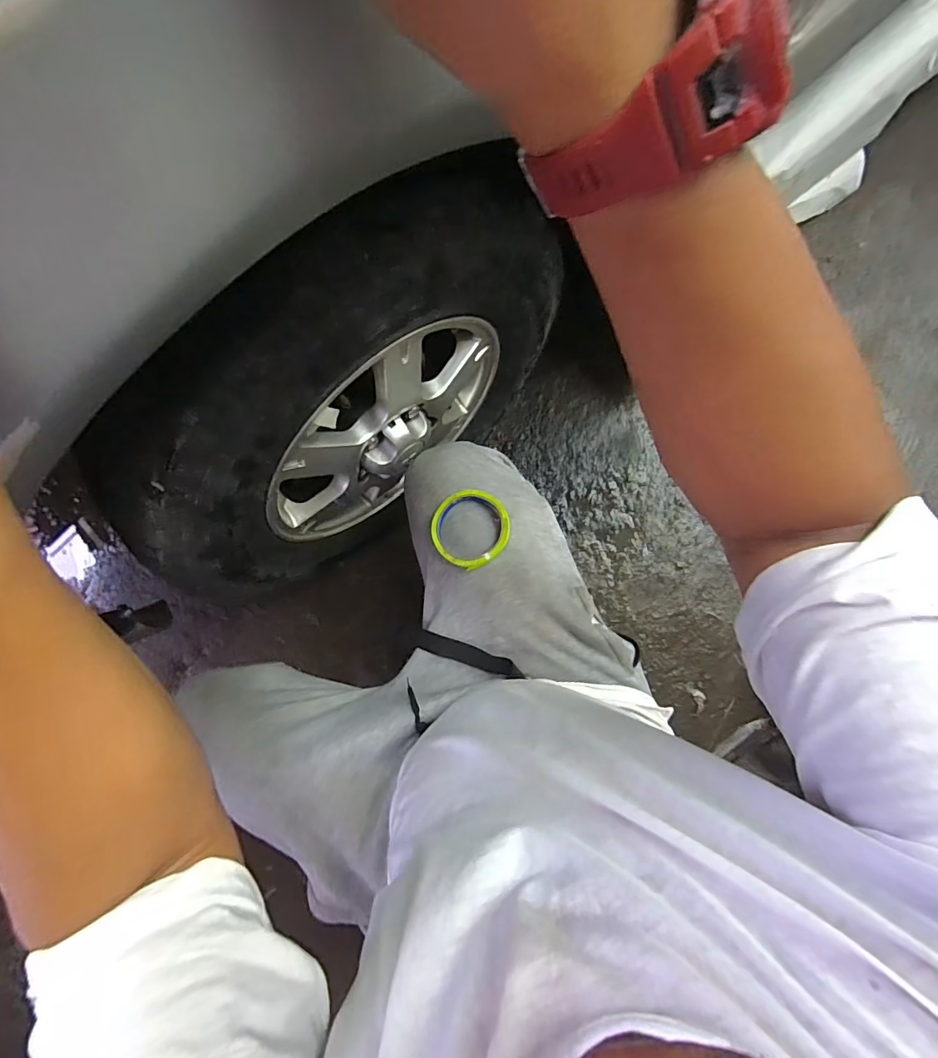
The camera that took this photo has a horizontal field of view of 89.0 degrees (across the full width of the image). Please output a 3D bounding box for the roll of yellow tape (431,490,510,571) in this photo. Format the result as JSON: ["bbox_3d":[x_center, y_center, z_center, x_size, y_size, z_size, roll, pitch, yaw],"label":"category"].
[{"bbox_3d":[0.002,-0.002,0.580,0.092,0.023,0.094,-1,85,7],"label":"roll of yellow tape"}]

